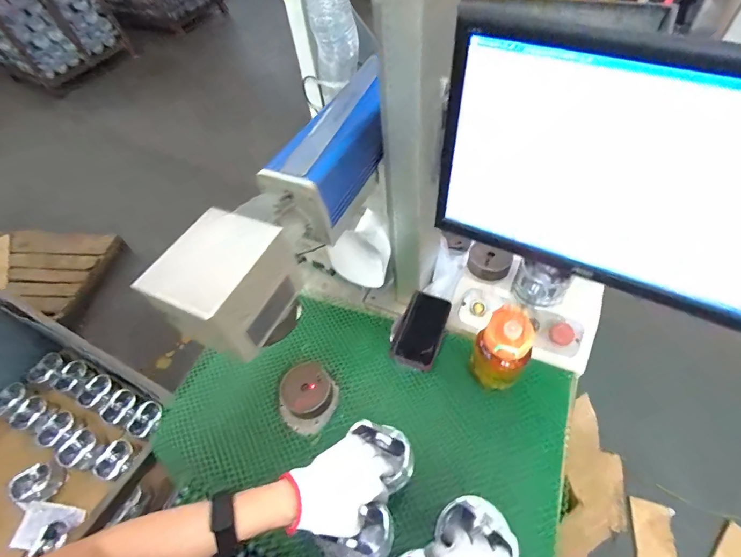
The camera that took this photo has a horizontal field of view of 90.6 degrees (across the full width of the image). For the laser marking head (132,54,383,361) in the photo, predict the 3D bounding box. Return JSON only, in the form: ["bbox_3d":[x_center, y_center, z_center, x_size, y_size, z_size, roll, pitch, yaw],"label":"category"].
[{"bbox_3d":[-0.082,-0.097,0.460,0.098,0.108,0.392,20,58,19],"label":"laser marking head"}]

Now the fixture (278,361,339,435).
[{"bbox_3d":[-0.116,0.210,0.656,0.103,0.038,0.104,-3,54,4],"label":"fixture"}]

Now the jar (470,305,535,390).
[{"bbox_3d":[0.216,0.116,0.611,0.075,0.167,0.082,-3,54,4],"label":"jar"}]

